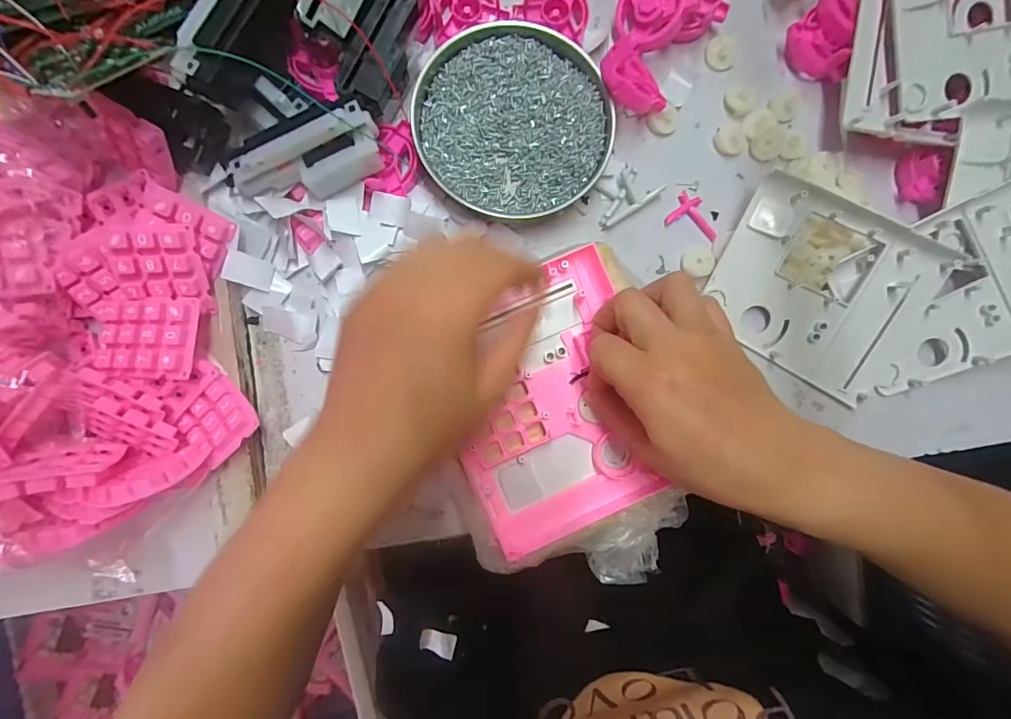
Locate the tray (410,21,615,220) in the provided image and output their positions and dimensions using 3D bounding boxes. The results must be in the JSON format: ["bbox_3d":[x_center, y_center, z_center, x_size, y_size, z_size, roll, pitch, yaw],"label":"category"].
[{"bbox_3d":[0.005,-0.168,0.313,0.133,0.019,0.130,0,89,-3],"label":"tray"}]

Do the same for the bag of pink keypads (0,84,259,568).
[{"bbox_3d":[-0.288,-0.019,0.245,0.229,0.092,0.255,-12,90,-3],"label":"bag of pink keypads"}]

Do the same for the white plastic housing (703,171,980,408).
[{"bbox_3d":[0.225,-0.050,0.322,0.137,0.015,0.119,27,104,2],"label":"white plastic housing"}]

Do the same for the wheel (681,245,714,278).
[{"bbox_3d":[0.143,-0.073,0.328,0.024,0.007,0.023,0,89,-3],"label":"wheel"}]

